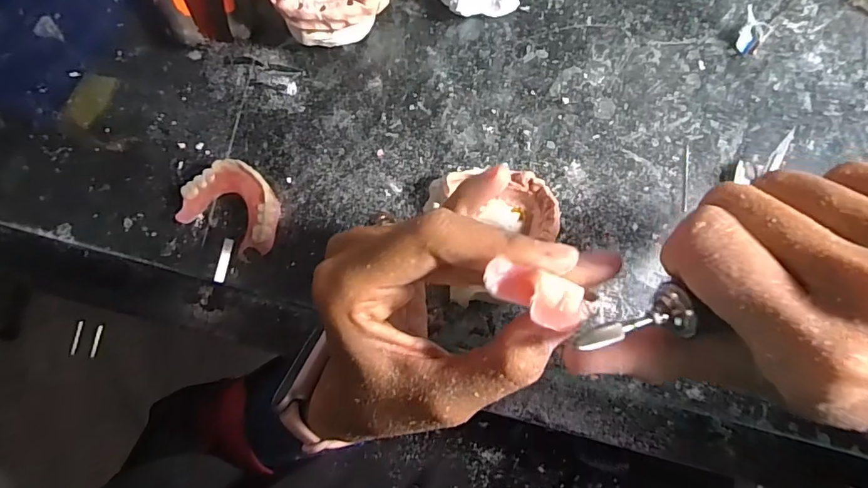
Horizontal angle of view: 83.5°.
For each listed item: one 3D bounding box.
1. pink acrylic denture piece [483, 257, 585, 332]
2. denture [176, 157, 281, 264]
[{"bbox_3d":[0.030,0.014,0.136,0.030,0.008,0.013,21,88,-10],"label":"pink acrylic denture piece"},{"bbox_3d":[-0.118,-0.022,0.290,0.059,0.019,0.047,31,89,4],"label":"denture"}]

